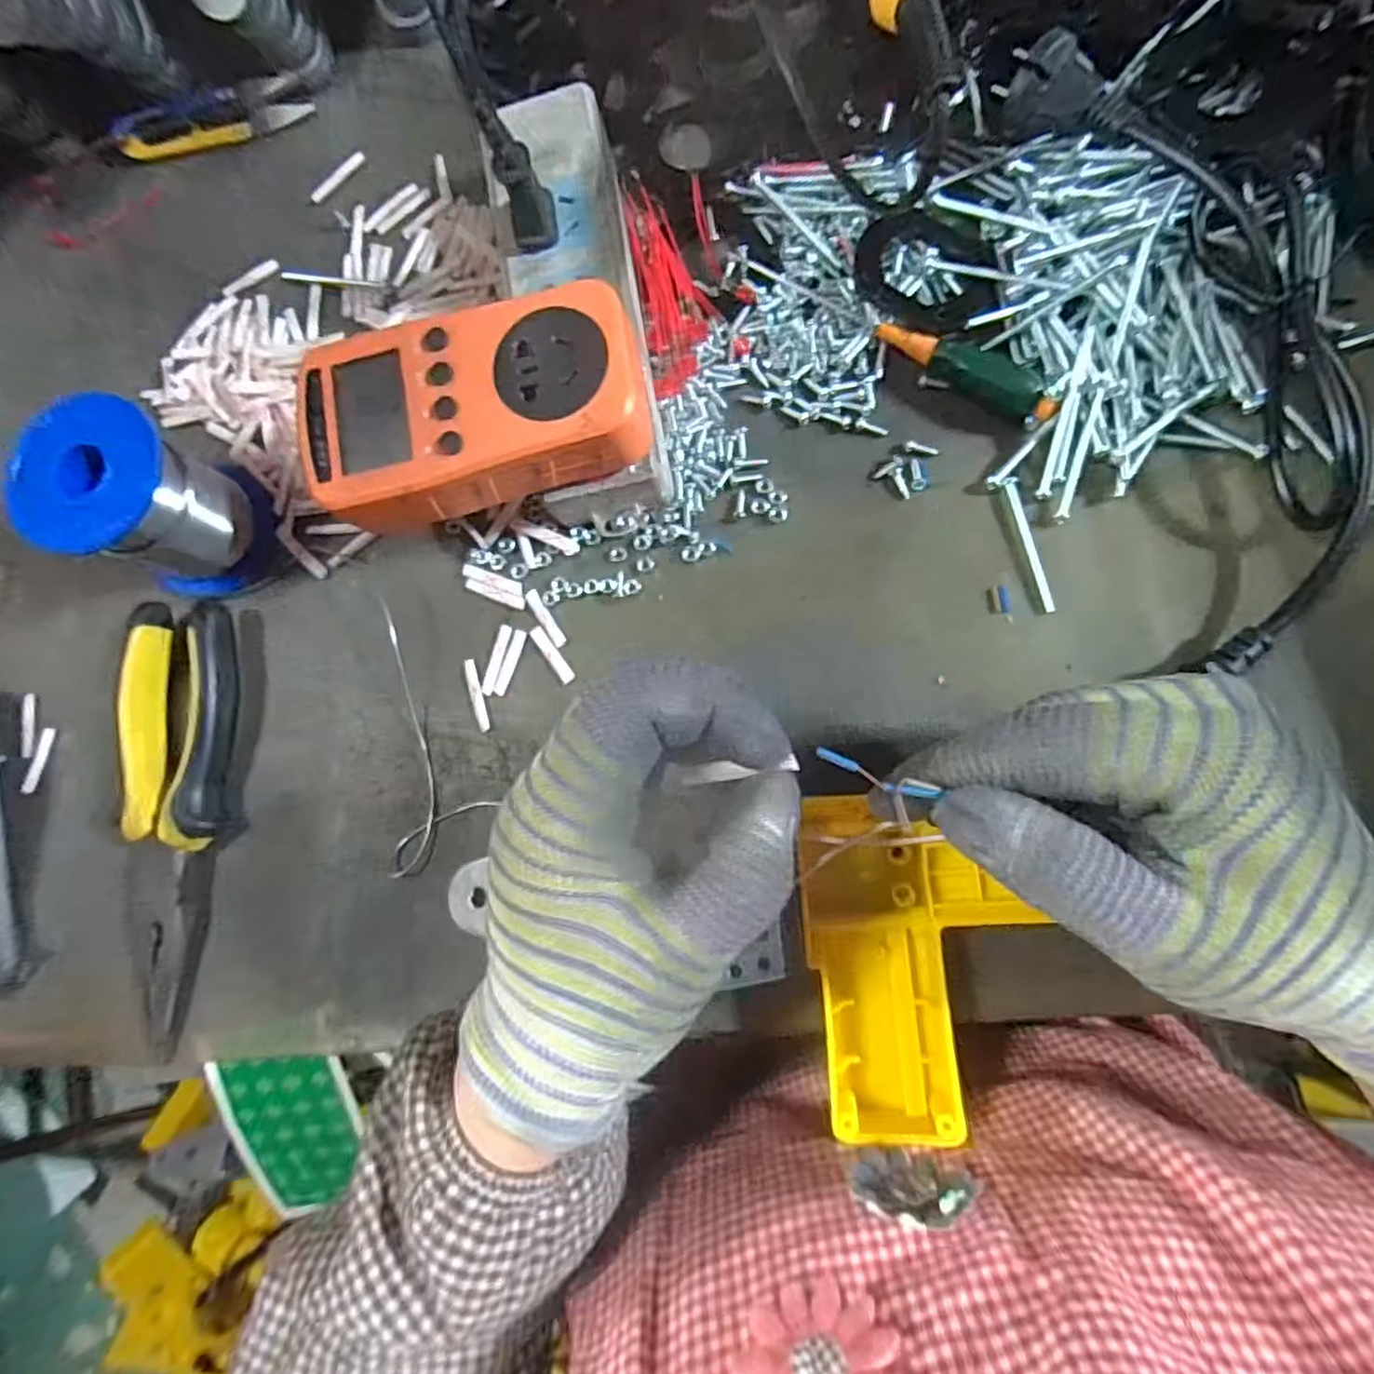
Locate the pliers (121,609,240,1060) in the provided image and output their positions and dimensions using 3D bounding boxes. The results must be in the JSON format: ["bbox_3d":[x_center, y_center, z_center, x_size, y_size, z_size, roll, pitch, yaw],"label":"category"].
[{"bbox_3d":[-0.216,0.056,0.286,0.040,0.024,0.180,-3,84,7],"label":"pliers"}]

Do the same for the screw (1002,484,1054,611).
[{"bbox_3d":[0.136,-0.056,0.267,0.005,0.004,0.054,-15,82,5],"label":"screw"}]

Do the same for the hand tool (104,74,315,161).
[{"bbox_3d":[-0.236,-0.282,0.333,0.098,0.012,0.024,-13,83,6],"label":"hand tool"}]

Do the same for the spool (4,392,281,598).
[{"bbox_3d":[-0.220,-0.076,0.278,0.054,0.066,0.058,-1,84,7],"label":"spool"}]

